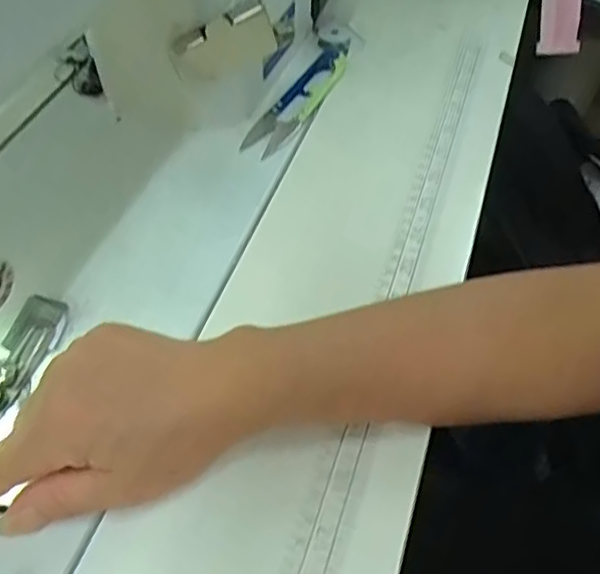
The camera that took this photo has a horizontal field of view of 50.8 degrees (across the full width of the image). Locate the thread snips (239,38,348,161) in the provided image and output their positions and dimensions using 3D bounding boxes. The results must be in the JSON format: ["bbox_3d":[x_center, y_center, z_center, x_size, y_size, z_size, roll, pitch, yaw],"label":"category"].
[{"bbox_3d":[0.003,-0.139,0.449,0.029,0.011,0.142,22,54,16],"label":"thread snips"}]

